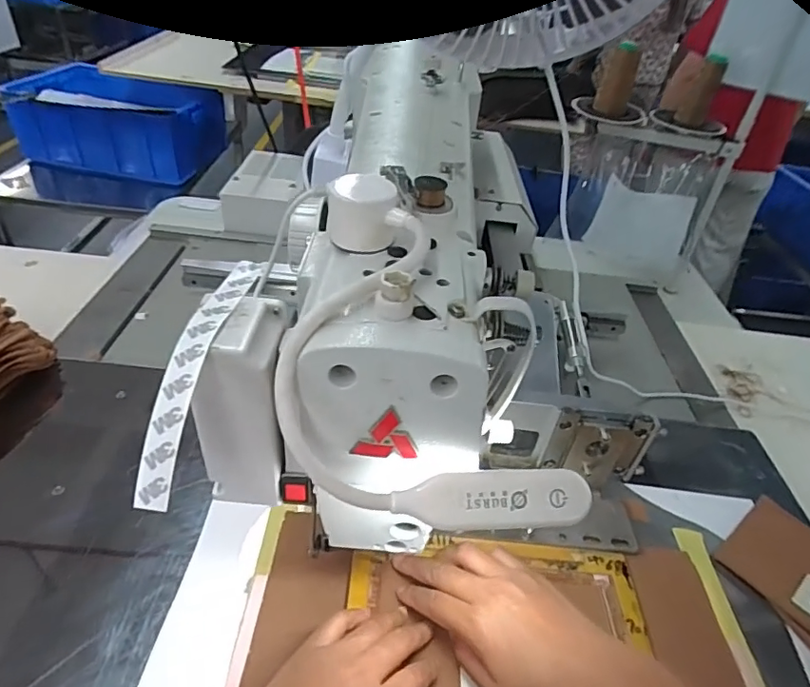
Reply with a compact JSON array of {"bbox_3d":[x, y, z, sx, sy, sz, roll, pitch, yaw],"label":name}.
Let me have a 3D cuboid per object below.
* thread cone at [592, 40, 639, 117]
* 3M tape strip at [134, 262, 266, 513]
[{"bbox_3d":[0.362,-0.453,0.903,0.057,0.105,0.048,16,39,10],"label":"thread cone"},{"bbox_3d":[-0.101,0.007,0.261,0.017,0.026,0.141,10,59,2],"label":"3M tape strip"}]

